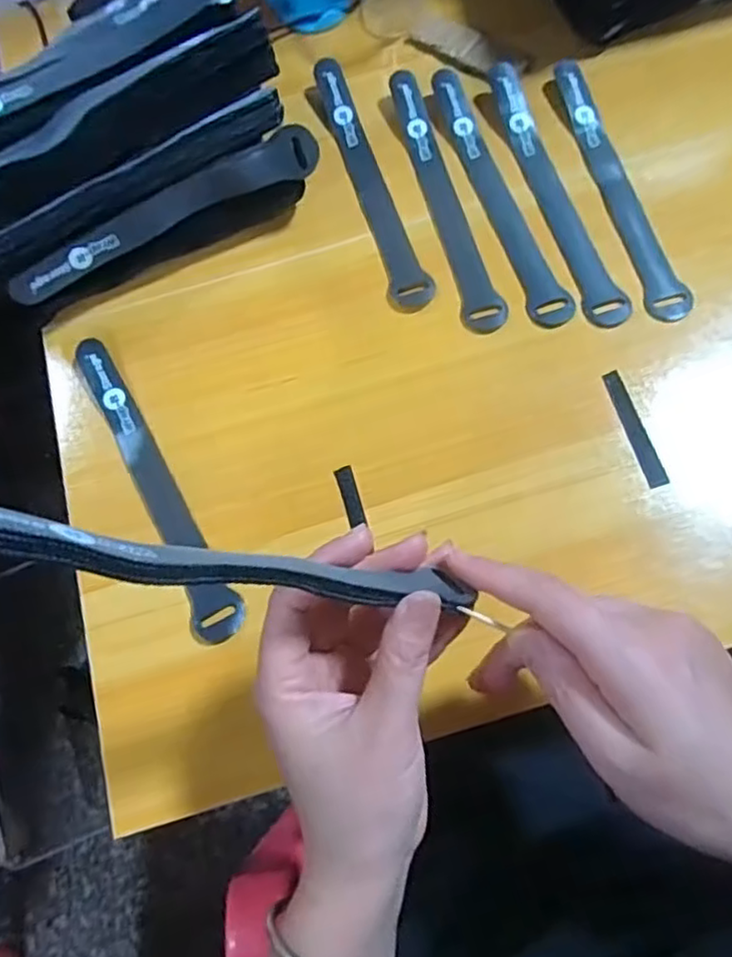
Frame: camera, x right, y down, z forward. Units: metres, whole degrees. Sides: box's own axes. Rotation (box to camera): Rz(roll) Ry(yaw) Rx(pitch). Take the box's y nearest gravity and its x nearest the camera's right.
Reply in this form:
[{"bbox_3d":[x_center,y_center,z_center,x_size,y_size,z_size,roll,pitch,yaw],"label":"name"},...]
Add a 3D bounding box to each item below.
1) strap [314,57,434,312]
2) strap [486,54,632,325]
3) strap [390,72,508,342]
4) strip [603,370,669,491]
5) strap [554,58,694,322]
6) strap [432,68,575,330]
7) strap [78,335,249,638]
[{"bbox_3d":[0.003,-0.199,0.443,0.027,0.011,0.209,-15,70,-3],"label":"strap"},{"bbox_3d":[0.118,-0.188,0.427,0.025,0.008,0.214,-17,71,-1],"label":"strap"},{"bbox_3d":[0.051,-0.184,0.431,0.024,0.006,0.208,-13,71,0],"label":"strap"},{"bbox_3d":[0.148,-0.029,0.367,0.012,0.004,0.070,-17,71,-1],"label":"strip"},{"bbox_3d":[0.161,-0.191,0.428,0.022,0.009,0.211,-12,71,1],"label":"strap"},{"bbox_3d":[0.085,-0.186,0.429,0.025,0.012,0.207,-17,68,1],"label":"strap"},{"bbox_3d":[-0.124,0.000,0.378,0.027,0.005,0.201,-31,72,-6],"label":"strap"}]

